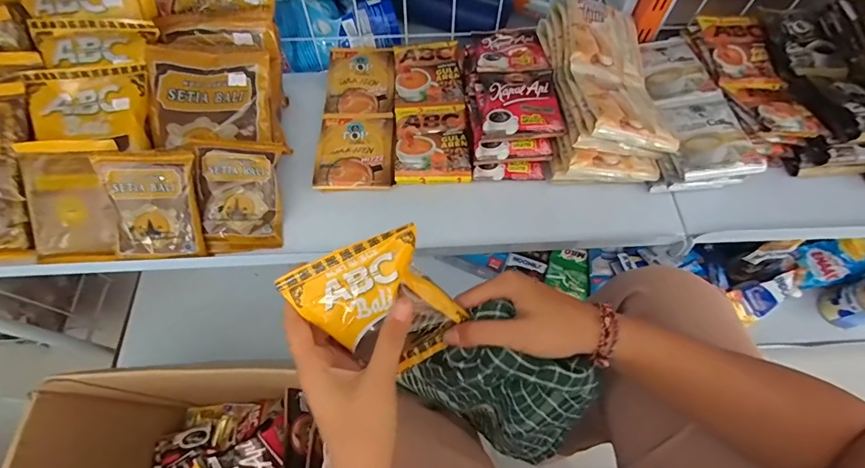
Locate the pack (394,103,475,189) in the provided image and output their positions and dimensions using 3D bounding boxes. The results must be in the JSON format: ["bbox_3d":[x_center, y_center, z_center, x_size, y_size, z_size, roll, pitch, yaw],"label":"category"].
[{"bbox_3d":[-0.002,-0.111,0.503,0.089,0.019,0.110,-3,64,-2],"label":"pack"}]

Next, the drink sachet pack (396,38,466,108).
[{"bbox_3d":[-0.005,-0.211,0.544,0.087,0.016,0.100,-3,64,-1],"label":"drink sachet pack"}]

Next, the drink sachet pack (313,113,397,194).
[{"bbox_3d":[-0.091,-0.105,0.505,0.094,0.014,0.112,-3,64,-2],"label":"drink sachet pack"}]

